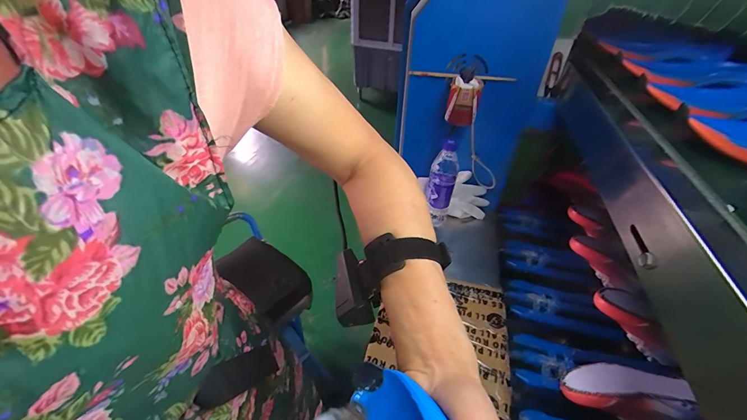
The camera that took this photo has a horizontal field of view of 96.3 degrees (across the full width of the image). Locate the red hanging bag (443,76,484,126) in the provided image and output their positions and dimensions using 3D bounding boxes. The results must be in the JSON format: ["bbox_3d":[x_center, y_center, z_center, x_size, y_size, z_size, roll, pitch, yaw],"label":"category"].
[{"bbox_3d":[0.195,-0.237,0.729,0.066,0.090,0.058,10,42,8],"label":"red hanging bag"}]

